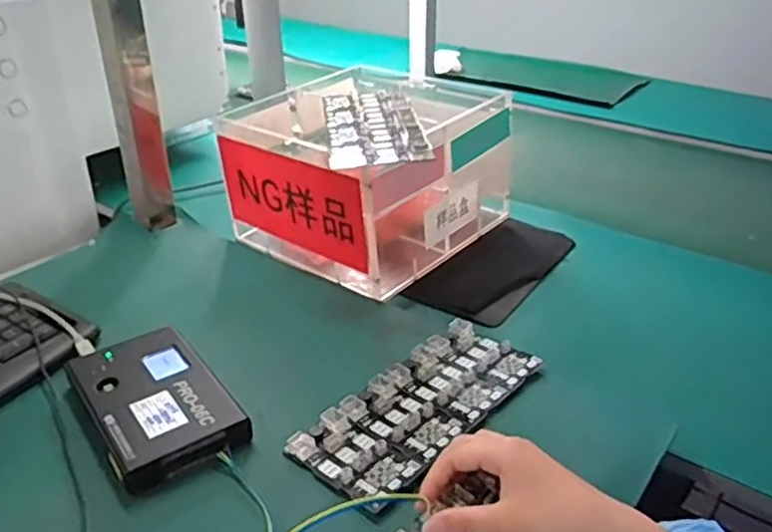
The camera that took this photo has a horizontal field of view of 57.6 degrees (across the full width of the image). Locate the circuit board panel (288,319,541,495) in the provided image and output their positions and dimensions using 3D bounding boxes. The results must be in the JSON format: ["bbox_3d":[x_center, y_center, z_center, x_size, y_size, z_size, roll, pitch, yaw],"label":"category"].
[{"bbox_3d":[0.030,0.116,0.596,0.097,0.015,0.224,25,38,35],"label":"circuit board panel"}]

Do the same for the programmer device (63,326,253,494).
[{"bbox_3d":[-0.191,0.113,0.584,0.101,0.028,0.163,-20,36,-31],"label":"programmer device"}]

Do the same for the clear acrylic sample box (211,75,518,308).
[{"bbox_3d":[-0.026,-0.120,0.871,0.295,0.174,0.274,21,36,31],"label":"clear acrylic sample box"}]

